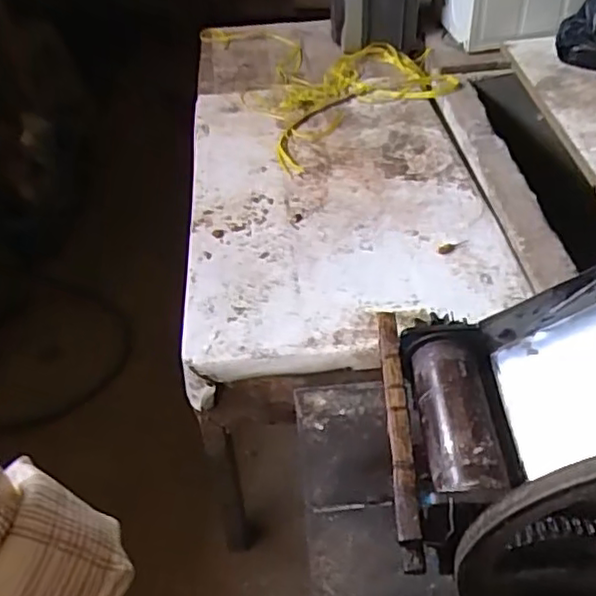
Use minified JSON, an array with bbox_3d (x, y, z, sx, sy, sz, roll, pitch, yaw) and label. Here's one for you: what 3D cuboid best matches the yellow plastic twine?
[{"bbox_3d":[0.097,-0.571,1.575,0.505,0.038,0.746,-16,44,-10],"label":"yellow plastic twine"}]

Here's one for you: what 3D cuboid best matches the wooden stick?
[{"bbox_3d":[0.082,0.094,0.522,0.018,0.012,0.224,-2,43,4],"label":"wooden stick"}]

